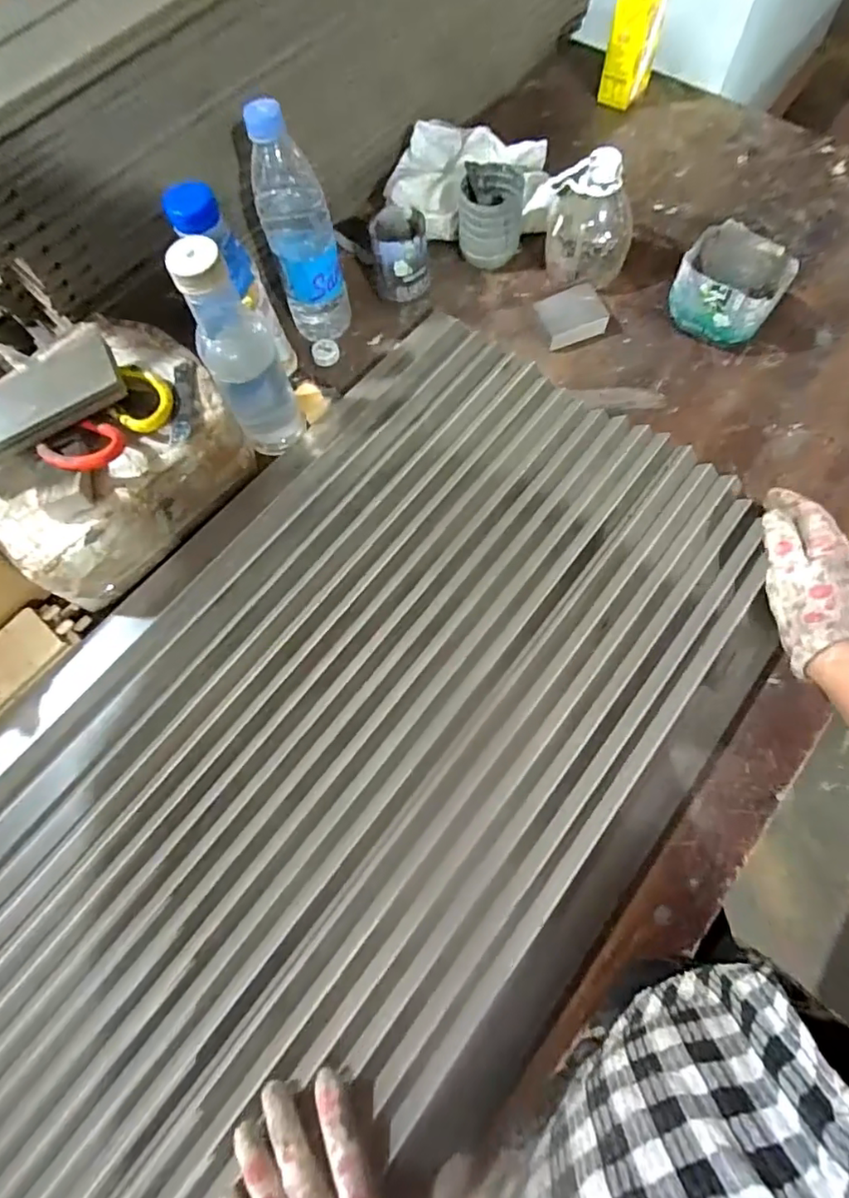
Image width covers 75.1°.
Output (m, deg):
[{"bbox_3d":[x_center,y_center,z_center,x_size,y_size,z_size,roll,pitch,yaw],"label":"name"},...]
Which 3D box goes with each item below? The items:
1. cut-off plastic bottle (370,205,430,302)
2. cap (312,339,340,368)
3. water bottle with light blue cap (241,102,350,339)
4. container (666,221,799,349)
[{"bbox_3d":[-0.026,-0.376,0.611,0.060,0.065,0.064,-7,70,1],"label":"cut-off plastic bottle"},{"bbox_3d":[-0.110,-0.276,0.617,0.029,0.017,0.024,-11,71,0],"label":"cap"},{"bbox_3d":[-0.118,-0.347,0.544,0.069,0.216,0.078,-16,71,-2],"label":"water bottle with light blue cap"},{"bbox_3d":[0.308,-0.314,0.566,0.101,0.086,0.072,35,76,14],"label":"container"}]

